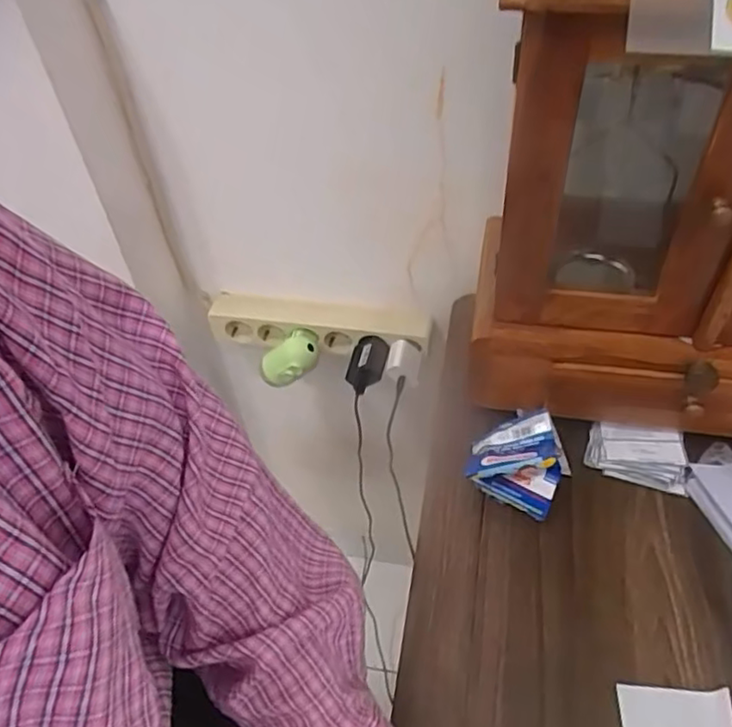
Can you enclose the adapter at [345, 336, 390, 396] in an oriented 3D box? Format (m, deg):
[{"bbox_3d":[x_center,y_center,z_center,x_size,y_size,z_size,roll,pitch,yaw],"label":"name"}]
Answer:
[{"bbox_3d":[0.002,0.002,0.799,0.042,0.037,0.077,6,47,11],"label":"adapter"}]

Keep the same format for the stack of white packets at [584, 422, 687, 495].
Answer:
[{"bbox_3d":[0.250,0.084,0.599,0.085,0.016,0.055,11,48,16],"label":"stack of white packets"}]

